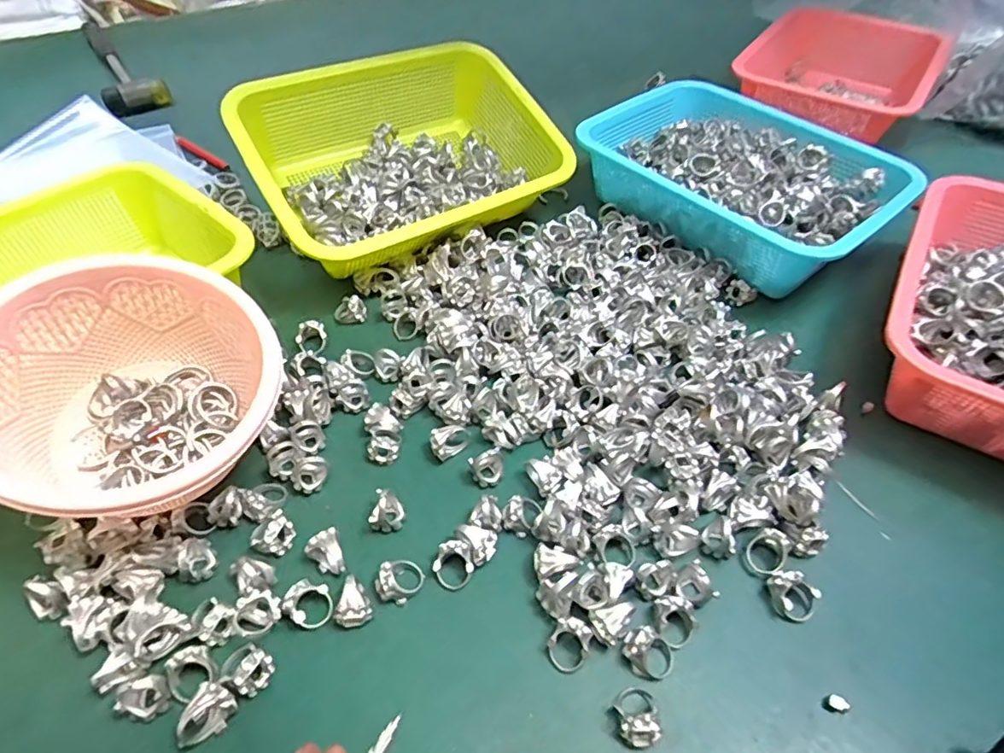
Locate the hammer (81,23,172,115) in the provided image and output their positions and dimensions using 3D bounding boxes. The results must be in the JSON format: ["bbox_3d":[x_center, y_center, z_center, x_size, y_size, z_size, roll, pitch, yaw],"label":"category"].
[{"bbox_3d":[-0.506,-0.417,0.764,0.070,0.034,0.275,-25,55,-21],"label":"hammer"}]

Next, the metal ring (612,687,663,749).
[{"bbox_3d":[0.066,0.165,0.280,0.021,0.018,0.027,-2,50,-3],"label":"metal ring"}]

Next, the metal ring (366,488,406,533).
[{"bbox_3d":[-0.072,0.080,0.349,0.021,0.024,0.021,1,50,-1],"label":"metal ring"}]

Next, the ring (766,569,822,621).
[{"bbox_3d":[0.163,0.121,0.319,0.021,0.018,0.027,-29,57,-23],"label":"ring"}]

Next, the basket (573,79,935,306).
[{"bbox_3d":[0.220,-0.182,0.530,0.185,0.064,0.264,-32,58,-25],"label":"basket"}]

